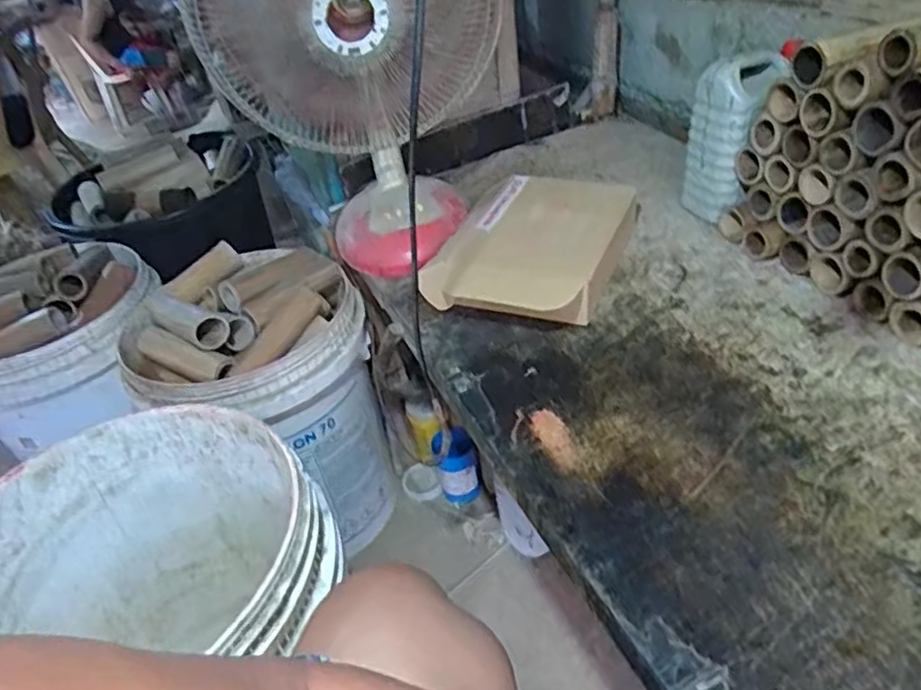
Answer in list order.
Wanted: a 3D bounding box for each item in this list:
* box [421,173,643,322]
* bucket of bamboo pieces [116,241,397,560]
[{"bbox_3d":[0.105,-0.142,0.987,0.239,0.089,0.332,13,42,25],"label":"box"},{"bbox_3d":[-0.328,0.118,1.210,0.353,0.489,0.333,-5,37,4],"label":"bucket of bamboo pieces"}]

